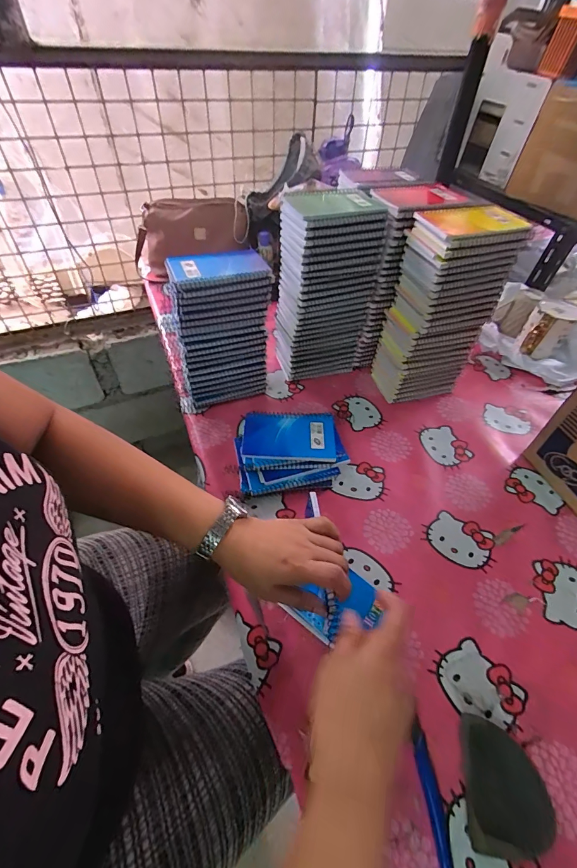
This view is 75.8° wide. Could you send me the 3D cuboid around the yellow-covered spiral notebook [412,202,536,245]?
[{"bbox_3d":[0.252,-0.291,0.507,0.136,0.018,0.100,-8,49,-11],"label":"yellow-covered spiral notebook"}]

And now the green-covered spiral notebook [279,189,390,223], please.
[{"bbox_3d":[0.067,-0.328,0.533,0.132,0.013,0.103,-16,51,-17],"label":"green-covered spiral notebook"}]

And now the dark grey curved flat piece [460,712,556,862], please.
[{"bbox_3d":[0.189,0.309,0.326,0.059,0.028,0.089,9,48,2],"label":"dark grey curved flat piece"}]

